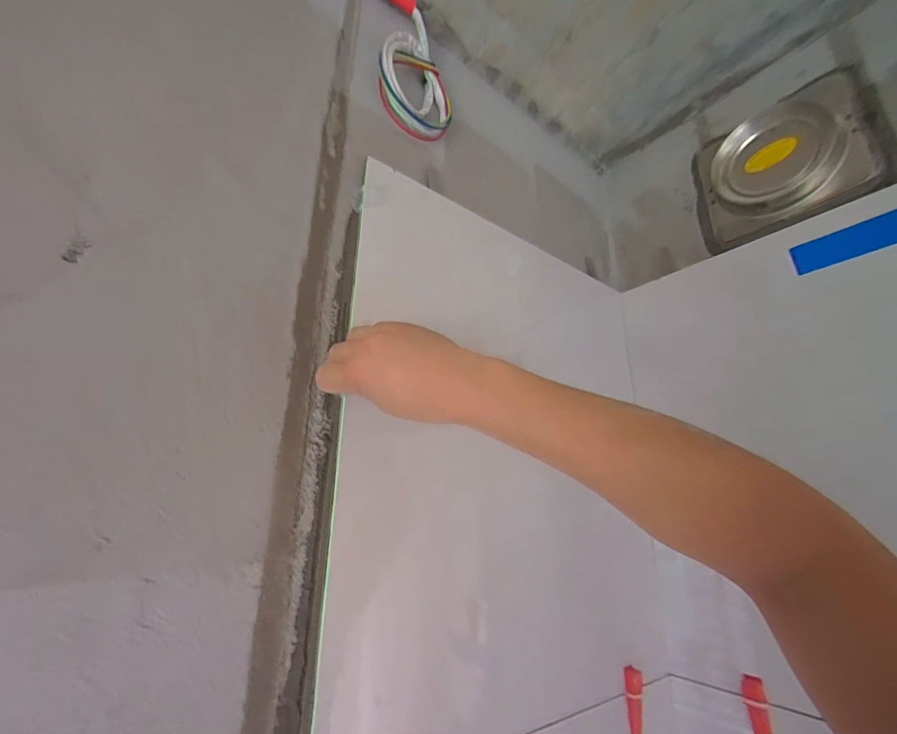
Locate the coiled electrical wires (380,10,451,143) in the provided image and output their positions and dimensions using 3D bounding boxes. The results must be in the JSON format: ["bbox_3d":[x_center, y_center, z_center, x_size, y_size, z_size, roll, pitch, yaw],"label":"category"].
[{"bbox_3d":[-0.046,-0.405,0.584,0.028,0.205,0.119,-14,-24,40],"label":"coiled electrical wires"}]

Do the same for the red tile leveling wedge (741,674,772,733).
[{"bbox_3d":[0.367,0.408,0.504,0.024,0.070,0.018,-10,-21,31],"label":"red tile leveling wedge"}]

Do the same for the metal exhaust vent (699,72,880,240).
[{"bbox_3d":[0.491,-0.307,0.636,0.039,0.188,0.197,14,-22,-33],"label":"metal exhaust vent"}]

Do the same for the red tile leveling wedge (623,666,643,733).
[{"bbox_3d":[0.231,0.420,0.523,0.021,0.082,0.028,-4,-19,17],"label":"red tile leveling wedge"}]

